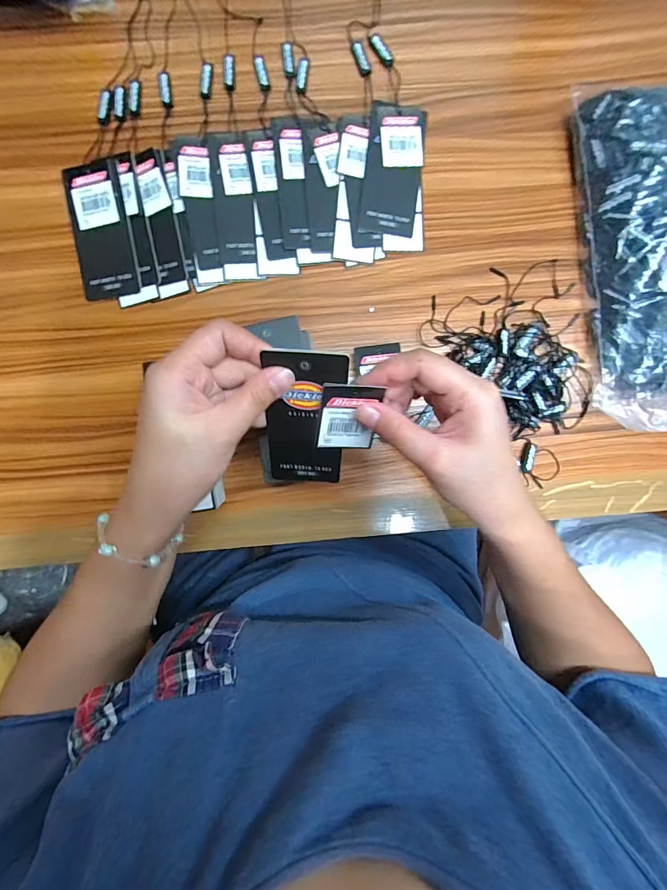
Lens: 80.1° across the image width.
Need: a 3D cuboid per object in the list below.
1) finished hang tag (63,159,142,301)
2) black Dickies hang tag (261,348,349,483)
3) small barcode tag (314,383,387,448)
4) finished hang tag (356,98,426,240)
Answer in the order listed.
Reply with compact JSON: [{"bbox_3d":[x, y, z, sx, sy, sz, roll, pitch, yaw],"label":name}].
[{"bbox_3d":[-0.192,-0.178,0.330,0.048,0.004,0.106,-7,96,3],"label":"finished hang tag"},{"bbox_3d":[-0.018,-0.012,0.251,0.048,0.005,0.107,5,134,2],"label":"black Dickies hang tag"},{"bbox_3d":[0.010,-0.016,0.245,0.036,0.004,0.048,0,132,-11],"label":"small barcode tag"},{"bbox_3d":[0.051,-0.234,0.337,0.048,0.004,0.107,7,91,-1],"label":"finished hang tag"}]

